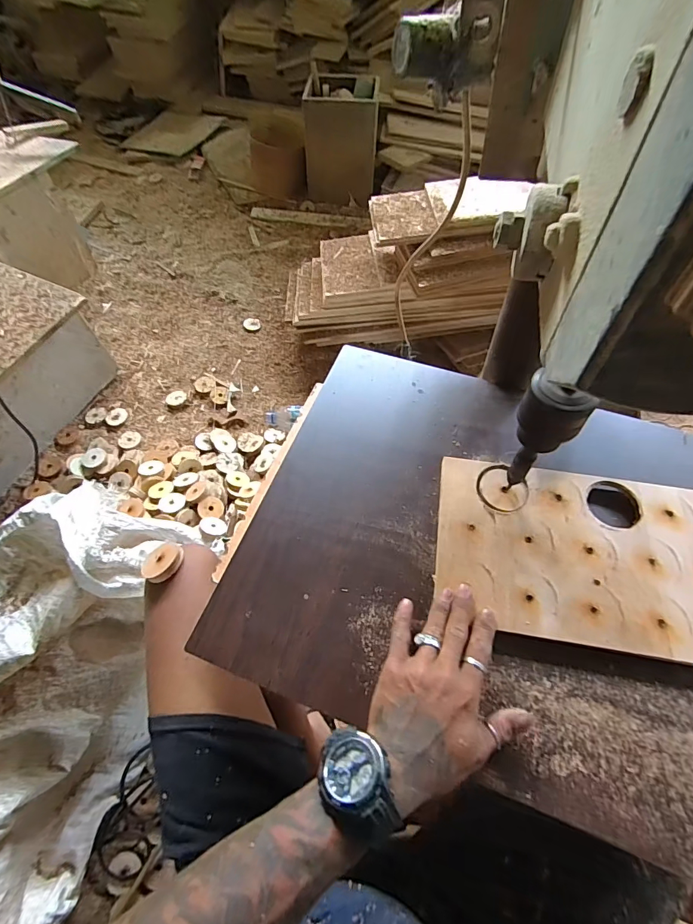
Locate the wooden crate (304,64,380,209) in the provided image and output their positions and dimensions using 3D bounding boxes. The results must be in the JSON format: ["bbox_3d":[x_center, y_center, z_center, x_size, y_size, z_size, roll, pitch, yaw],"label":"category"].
[{"bbox_3d":[-0.016,-1.110,1.444,0.238,0.316,0.257,3,60,2],"label":"wooden crate"}]

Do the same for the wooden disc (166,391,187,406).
[{"bbox_3d":[-0.442,-0.167,1.081,0.045,0.006,0.051,27,63,15],"label":"wooden disc"}]

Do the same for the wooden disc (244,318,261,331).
[{"bbox_3d":[-0.284,-0.415,1.245,0.048,0.007,0.060,-13,60,-7],"label":"wooden disc"}]

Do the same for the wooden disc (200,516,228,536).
[{"bbox_3d":[-0.265,0.128,0.825,0.052,0.004,0.050,13,32,-20],"label":"wooden disc"}]

